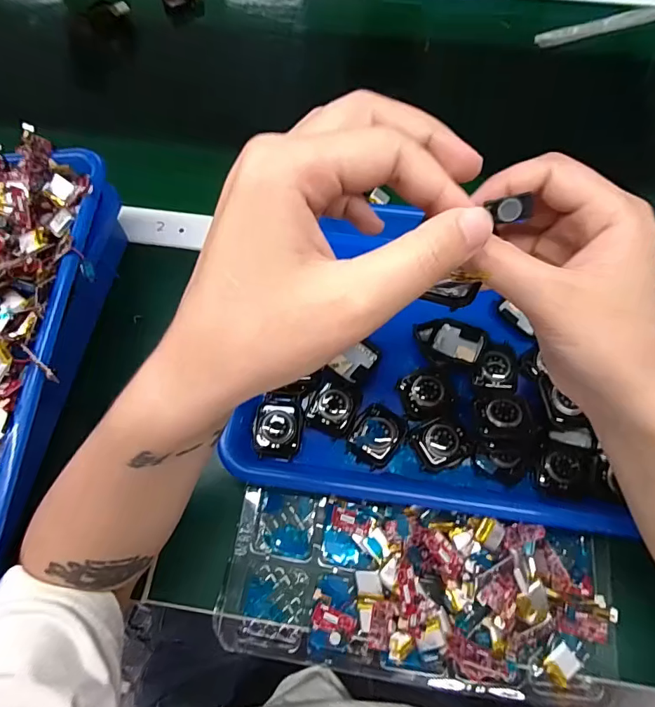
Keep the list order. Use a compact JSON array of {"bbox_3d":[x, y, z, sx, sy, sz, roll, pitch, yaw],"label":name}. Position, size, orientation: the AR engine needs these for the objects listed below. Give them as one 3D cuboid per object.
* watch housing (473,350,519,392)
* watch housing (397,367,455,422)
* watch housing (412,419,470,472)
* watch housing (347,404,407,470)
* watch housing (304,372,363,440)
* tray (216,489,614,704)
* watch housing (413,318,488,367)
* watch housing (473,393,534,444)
[{"bbox_3d":[0.133,0.013,0.350,0.031,0.012,0.029,5,68,3],"label":"watch housing"},{"bbox_3d":[0.078,0.031,0.345,0.039,0.010,0.039,-11,68,-4],"label":"watch housing"},{"bbox_3d":[0.084,0.070,0.334,0.037,0.011,0.035,-18,69,-7],"label":"watch housing"},{"bbox_3d":[0.037,0.063,0.338,0.035,0.013,0.042,35,72,14],"label":"watch housing"},{"bbox_3d":[0.005,0.041,0.346,0.038,0.007,0.044,21,69,9],"label":"watch housing"},{"bbox_3d":[0.060,0.165,0.307,0.262,0.040,0.109,8,69,2],"label":"tray"},{"bbox_3d":[0.098,-0.008,0.354,0.056,0.009,0.038,15,68,7],"label":"watch housing"},{"bbox_3d":[0.132,0.046,0.329,0.039,0.015,0.038,0,68,1],"label":"watch housing"}]

